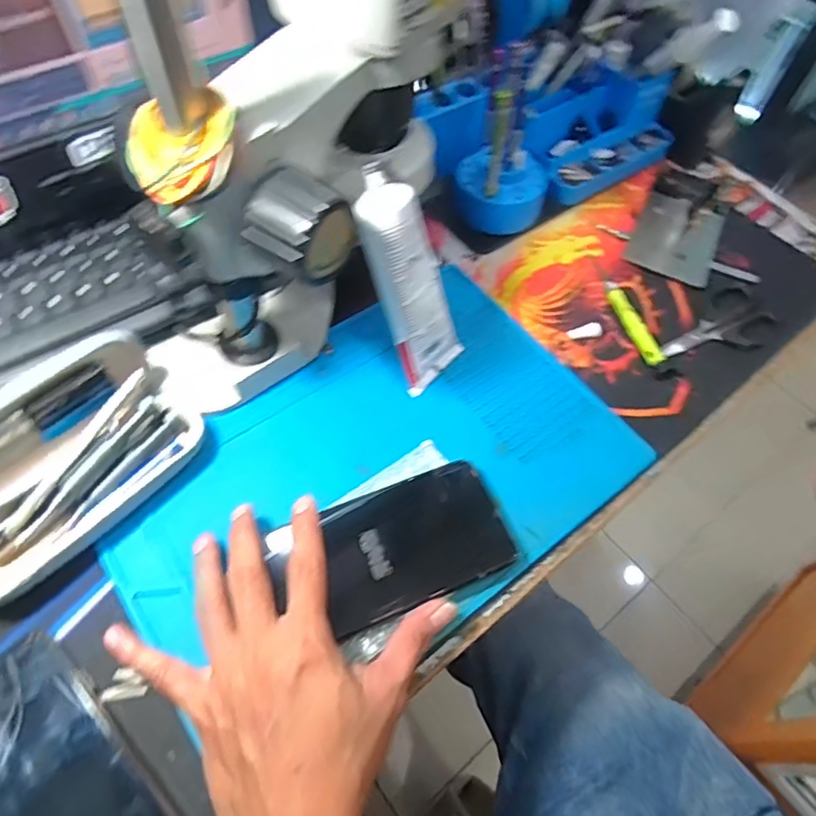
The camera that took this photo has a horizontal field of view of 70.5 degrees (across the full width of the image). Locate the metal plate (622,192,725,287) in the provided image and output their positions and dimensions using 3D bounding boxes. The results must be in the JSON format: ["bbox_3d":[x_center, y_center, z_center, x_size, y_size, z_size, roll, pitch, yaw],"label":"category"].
[{"bbox_3d":[0.248,-0.158,0.531,0.073,0.010,0.101,25,63,12],"label":"metal plate"}]

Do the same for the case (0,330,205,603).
[{"bbox_3d":[-0.214,0.029,0.349,0.162,0.063,0.102,-39,69,-24],"label":"case"}]

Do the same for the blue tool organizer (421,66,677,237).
[{"bbox_3d":[0.137,-0.256,0.545,0.253,0.080,0.127,-26,65,-19],"label":"blue tool organizer"}]

